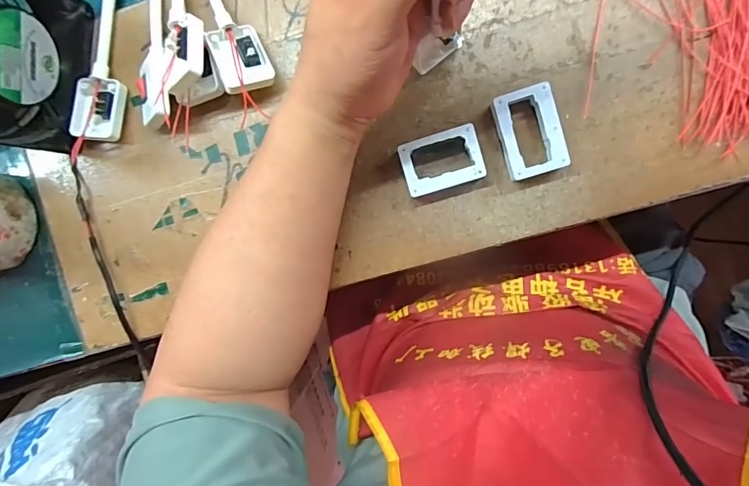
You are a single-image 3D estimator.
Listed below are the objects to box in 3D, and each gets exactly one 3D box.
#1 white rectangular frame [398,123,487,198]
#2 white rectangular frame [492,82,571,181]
[{"bbox_3d":[0.050,-0.060,0.319,0.056,0.017,0.040,-16,93,8],"label":"white rectangular frame"},{"bbox_3d":[0.110,-0.079,0.310,0.042,0.017,0.060,-16,93,8],"label":"white rectangular frame"}]

